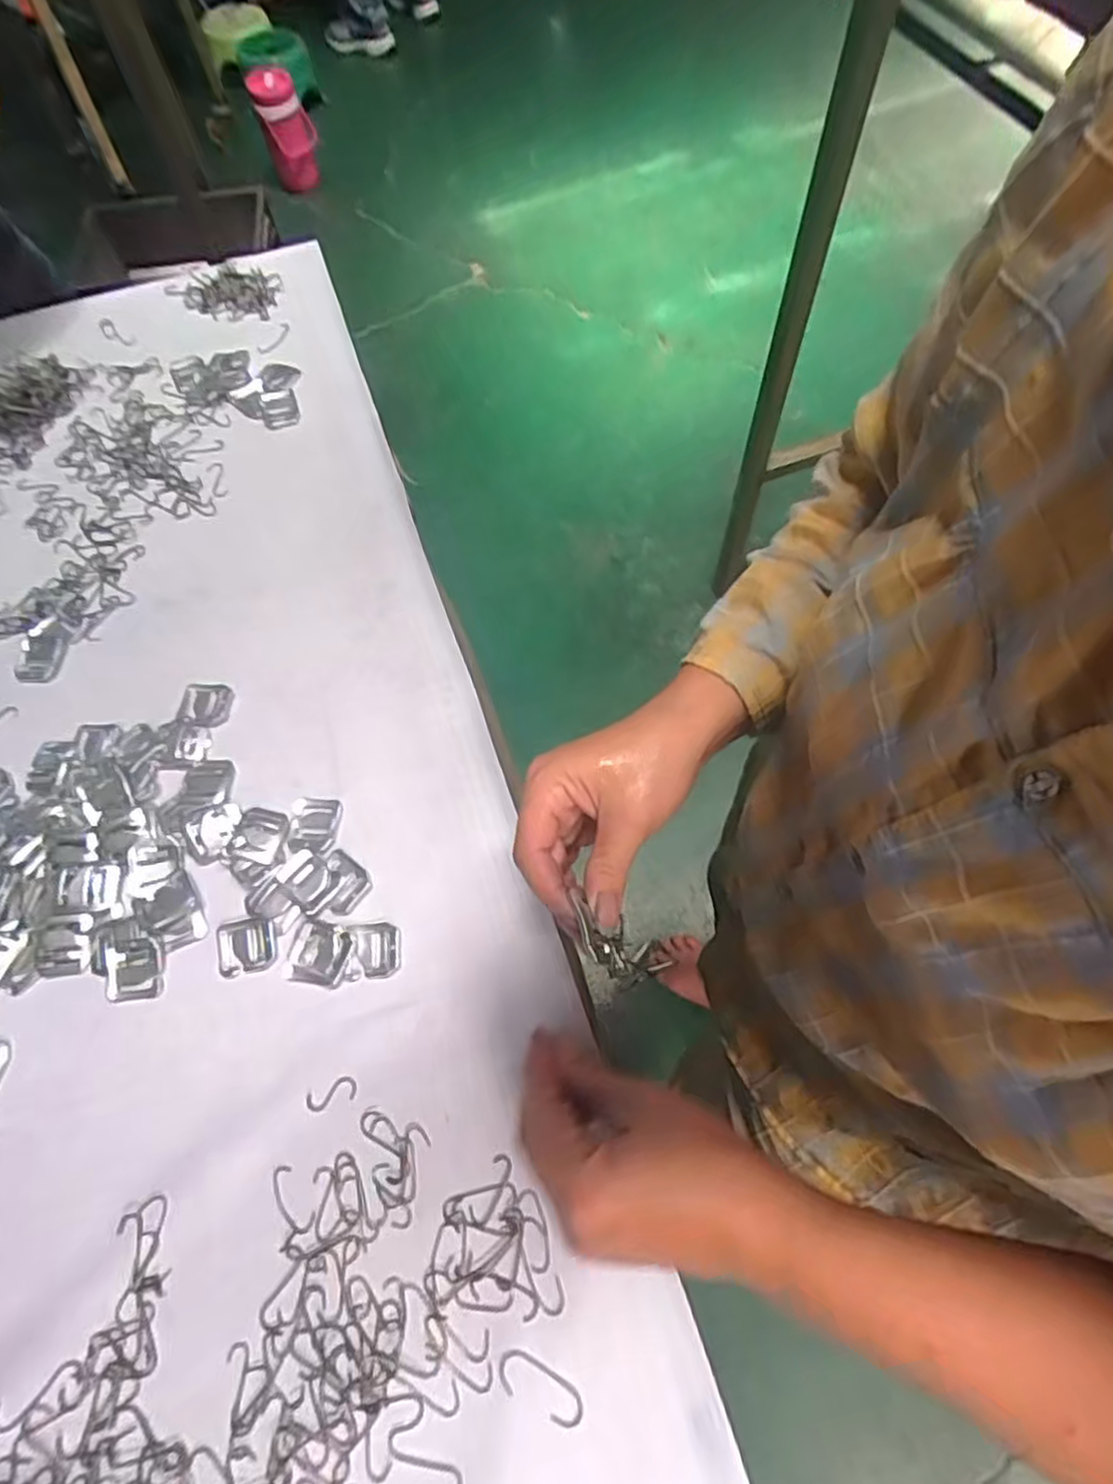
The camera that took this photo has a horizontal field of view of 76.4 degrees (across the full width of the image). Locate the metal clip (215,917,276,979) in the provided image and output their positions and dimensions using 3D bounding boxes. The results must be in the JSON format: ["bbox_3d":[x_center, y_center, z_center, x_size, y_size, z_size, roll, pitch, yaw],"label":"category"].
[{"bbox_3d":[-0.185,0.121,0.420,0.036,0.004,0.033,-12,65,-4],"label":"metal clip"}]

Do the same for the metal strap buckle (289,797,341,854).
[{"bbox_3d":[-0.155,0.052,0.448,0.031,0.004,0.036,3,65,3],"label":"metal strap buckle"}]

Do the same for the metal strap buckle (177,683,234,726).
[{"bbox_3d":[-0.241,-0.026,0.485,0.033,0.006,0.031,6,65,4],"label":"metal strap buckle"}]

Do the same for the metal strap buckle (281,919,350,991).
[{"bbox_3d":[-0.140,0.124,0.412,0.035,0.007,0.035,16,67,9],"label":"metal strap buckle"}]

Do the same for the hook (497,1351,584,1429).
[{"bbox_3d":[-0.007,0.300,0.329,0.042,0.004,0.018,21,67,11],"label":"hook"}]

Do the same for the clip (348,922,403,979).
[{"bbox_3d":[-0.105,0.121,0.414,0.028,0.004,0.031,-9,65,-3],"label":"clip"}]

